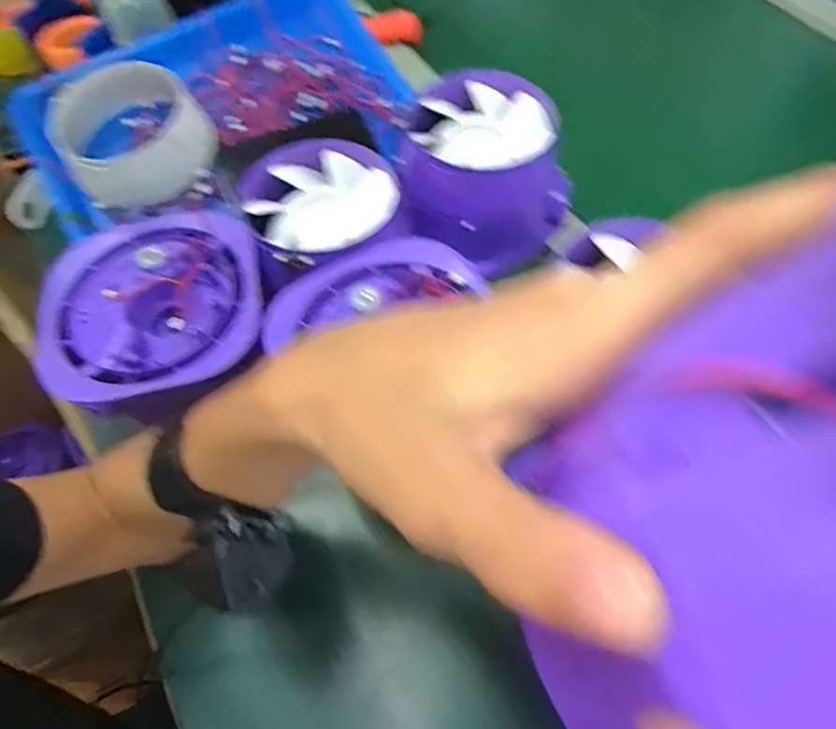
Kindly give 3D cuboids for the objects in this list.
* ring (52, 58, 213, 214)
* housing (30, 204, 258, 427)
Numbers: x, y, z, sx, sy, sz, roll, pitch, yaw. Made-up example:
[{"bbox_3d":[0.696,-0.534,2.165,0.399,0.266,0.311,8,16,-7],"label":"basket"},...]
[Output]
[{"bbox_3d":[-0.269,-0.220,0.575,0.133,0.078,0.146,-1,59,2],"label":"ring"},{"bbox_3d":[-0.177,-0.039,0.414,0.140,0.043,0.146,-9,59,-2],"label":"housing"}]

